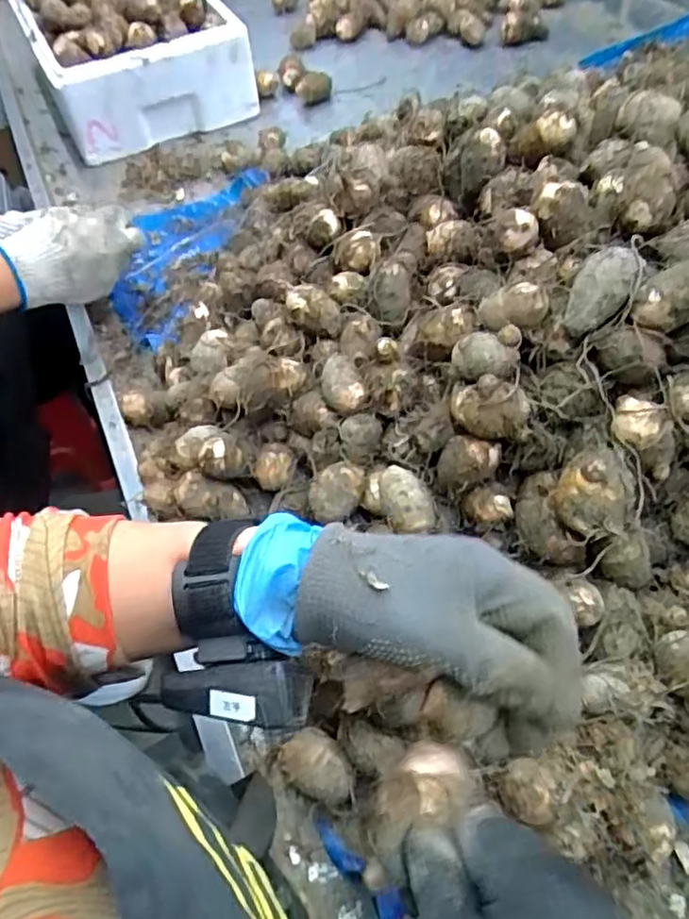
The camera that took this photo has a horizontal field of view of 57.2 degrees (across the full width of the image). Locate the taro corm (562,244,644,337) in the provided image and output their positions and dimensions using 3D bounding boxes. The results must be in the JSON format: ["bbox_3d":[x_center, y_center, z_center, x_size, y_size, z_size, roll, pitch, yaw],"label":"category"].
[{"bbox_3d":[0.159,-0.105,0.394,0.035,0.026,0.058,25,92,42],"label":"taro corm"}]

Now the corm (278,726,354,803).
[{"bbox_3d":[-0.016,0.196,0.401,0.049,0.035,0.032,26,60,22],"label":"corm"}]

